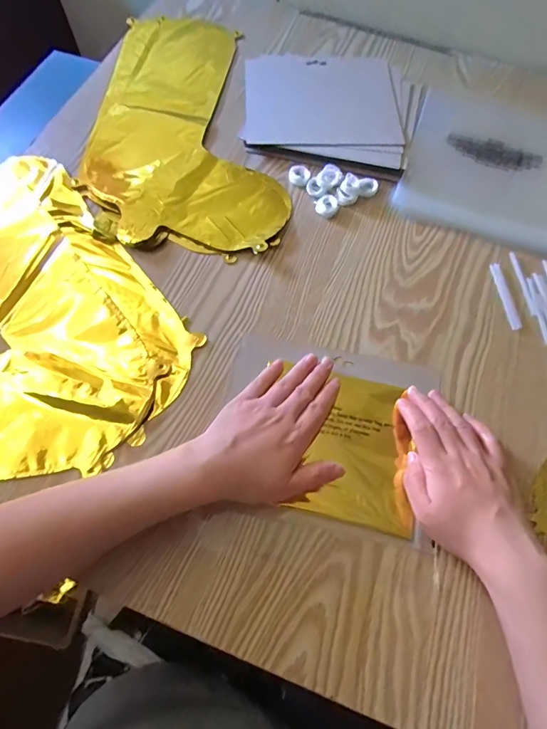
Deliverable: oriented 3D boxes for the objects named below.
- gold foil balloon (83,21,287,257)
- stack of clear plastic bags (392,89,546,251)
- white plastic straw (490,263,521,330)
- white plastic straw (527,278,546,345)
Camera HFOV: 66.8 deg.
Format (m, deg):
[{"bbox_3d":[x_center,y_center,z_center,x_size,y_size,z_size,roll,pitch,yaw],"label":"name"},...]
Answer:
[{"bbox_3d":[-0.114,-0.305,0.525,0.219,0.011,0.409,-5,65,-4],"label":"gold foil balloon"},{"bbox_3d":[0.271,-0.248,0.507,0.203,0.015,0.226,18,66,6],"label":"stack of clear plastic bags"},{"bbox_3d":[0.241,-0.072,0.431,0.011,0.004,0.081,-2,65,-3],"label":"white plastic straw"},{"bbox_3d":[0.272,-0.056,0.425,0.009,0.004,0.080,1,65,-2],"label":"white plastic straw"}]

